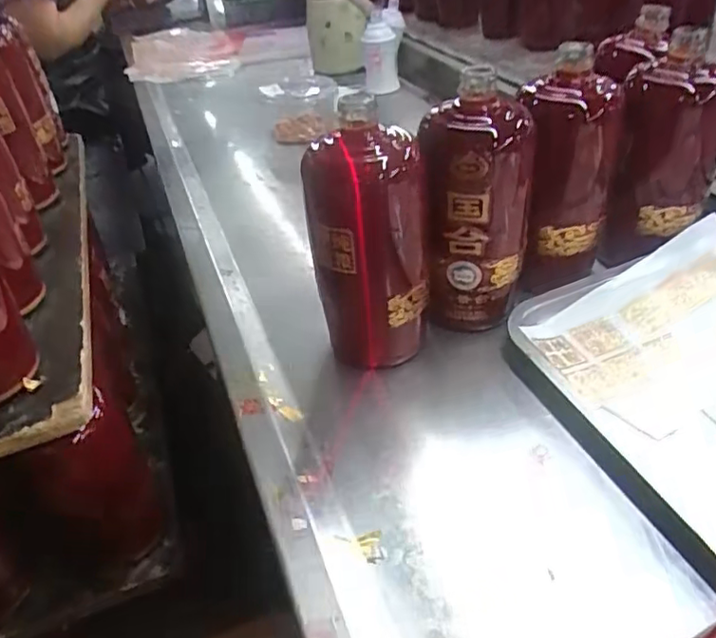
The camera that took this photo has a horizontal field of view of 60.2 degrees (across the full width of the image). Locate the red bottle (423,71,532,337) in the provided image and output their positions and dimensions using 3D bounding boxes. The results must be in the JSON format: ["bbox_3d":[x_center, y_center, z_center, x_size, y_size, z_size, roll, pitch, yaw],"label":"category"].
[{"bbox_3d":[0.085,-0.077,0.457,0.078,0.175,0.074,4,36,14],"label":"red bottle"}]

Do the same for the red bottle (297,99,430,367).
[{"bbox_3d":[0.007,-0.050,0.435,0.081,0.181,0.071,-3,35,4],"label":"red bottle"}]

